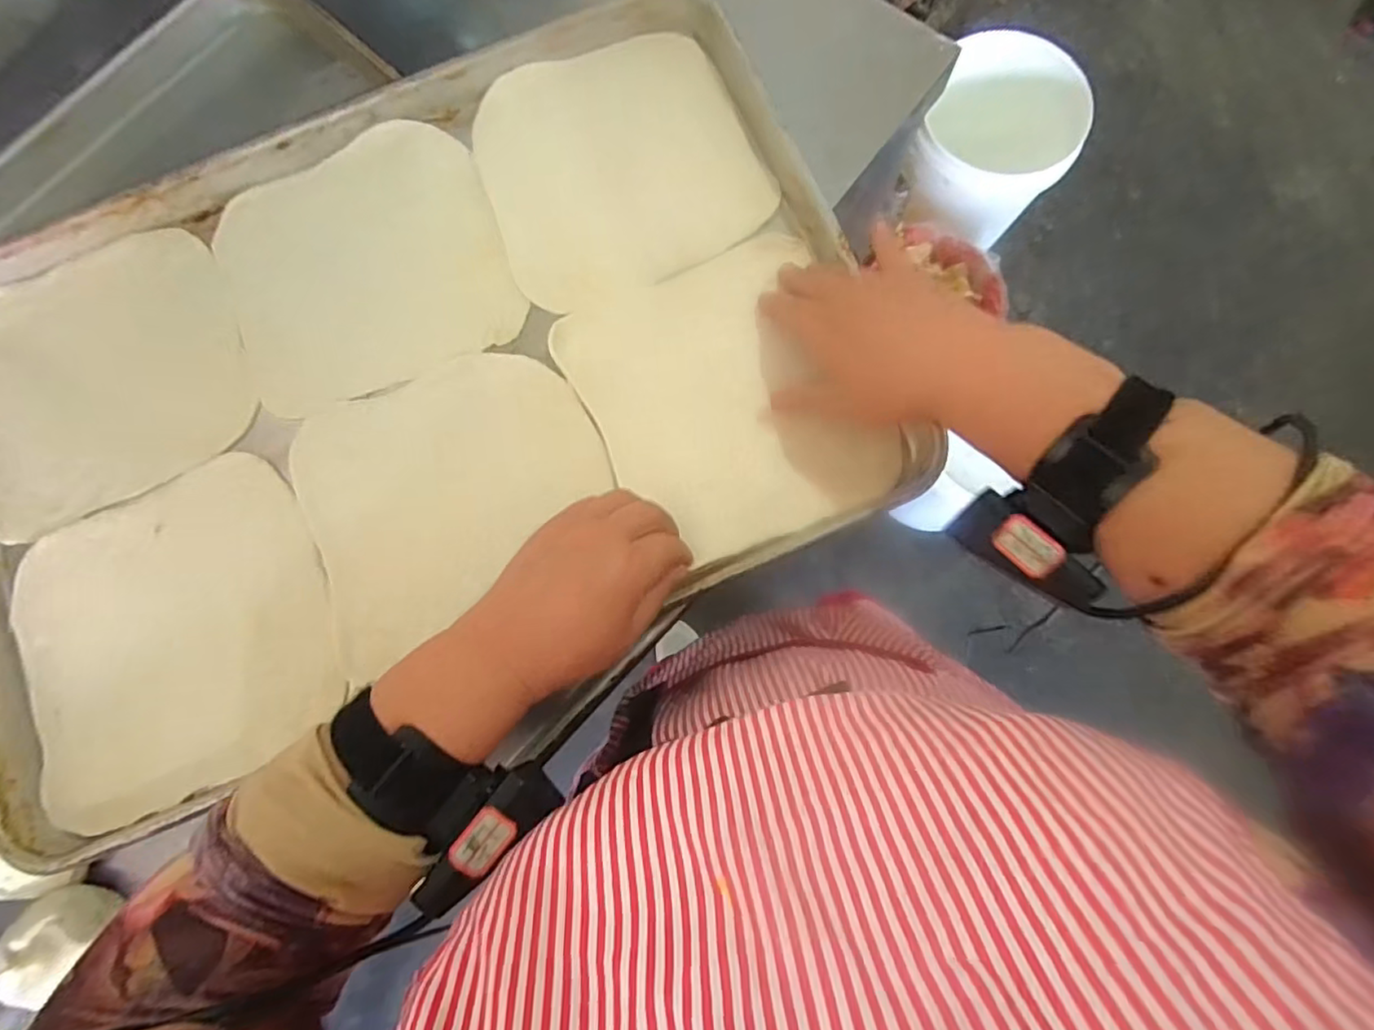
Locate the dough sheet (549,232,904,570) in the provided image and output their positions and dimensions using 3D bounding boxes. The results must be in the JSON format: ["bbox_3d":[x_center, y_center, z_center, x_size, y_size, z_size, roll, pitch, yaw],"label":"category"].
[{"bbox_3d":[0.026,-0.075,0.394,0.169,0.011,0.193,-26,80,-2],"label":"dough sheet"}]

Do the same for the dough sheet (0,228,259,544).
[{"bbox_3d":[-0.402,-0.097,0.407,0.193,0.025,0.183,-18,80,-1],"label":"dough sheet"}]

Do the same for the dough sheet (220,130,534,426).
[{"bbox_3d":[-0.226,-0.174,0.425,0.188,0.015,0.178,-22,80,-1],"label":"dough sheet"}]

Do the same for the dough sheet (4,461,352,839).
[{"bbox_3d":[-0.327,0.077,0.385,0.196,0.009,0.190,-25,80,-2],"label":"dough sheet"}]

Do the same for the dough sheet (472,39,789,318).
[{"bbox_3d":[-0.052,-0.255,0.434,0.185,0.010,0.196,-23,80,-1],"label":"dough sheet"}]

